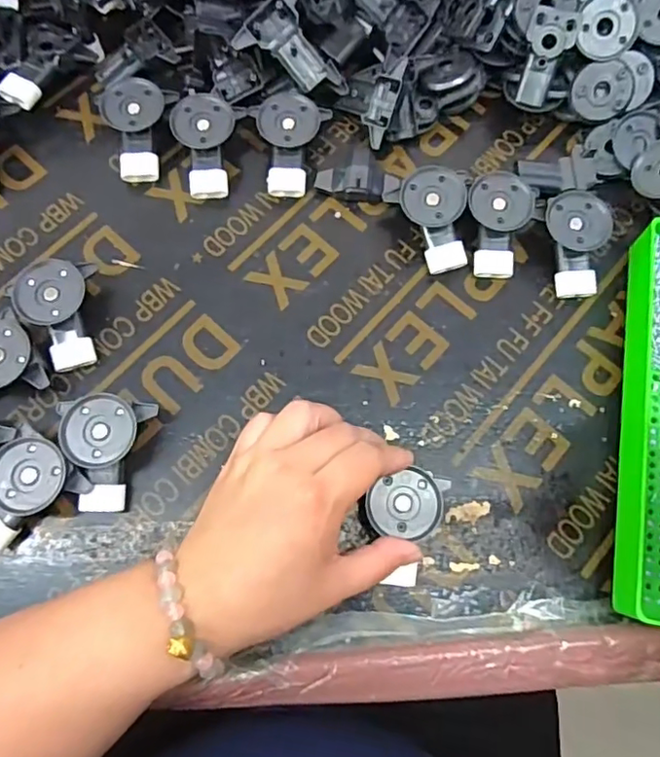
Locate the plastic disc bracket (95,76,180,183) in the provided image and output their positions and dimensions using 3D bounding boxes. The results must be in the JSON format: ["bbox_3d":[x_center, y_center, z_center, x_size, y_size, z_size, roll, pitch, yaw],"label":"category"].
[{"bbox_3d":[-0.141,-0.178,0.409,0.046,0.031,0.066,15,74,4],"label":"plastic disc bracket"}]

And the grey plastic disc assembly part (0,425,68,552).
[{"bbox_3d":[-0.179,0.067,0.331,0.040,0.027,0.067,24,75,6],"label":"grey plastic disc assembly part"}]

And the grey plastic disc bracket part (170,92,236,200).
[{"bbox_3d":[-0.088,-0.164,0.402,0.040,0.013,0.070,-4,98,-2],"label":"grey plastic disc bracket part"}]

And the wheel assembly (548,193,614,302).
[{"bbox_3d":[0.167,-0.092,0.389,0.041,0.028,0.067,3,74,0],"label":"wheel assembly"}]

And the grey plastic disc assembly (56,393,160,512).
[{"bbox_3d":[-0.137,0.044,0.340,0.046,0.030,0.066,11,74,3],"label":"grey plastic disc assembly"}]

